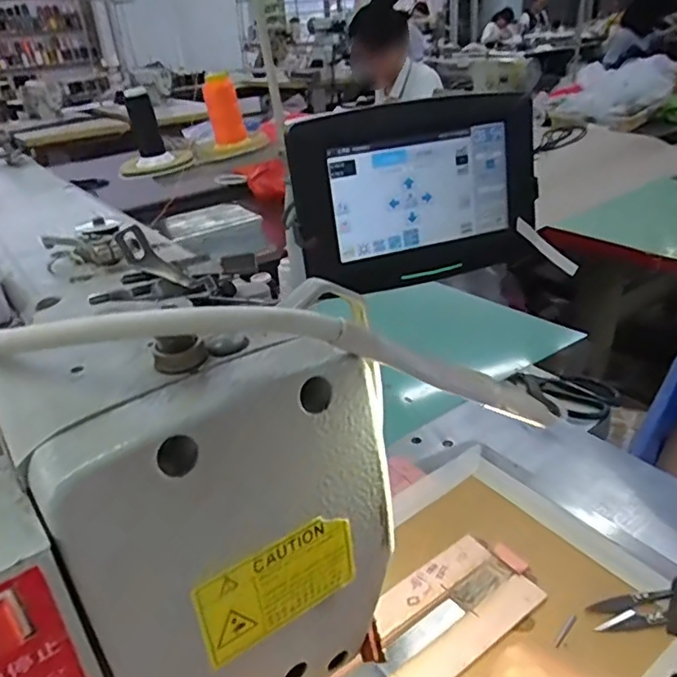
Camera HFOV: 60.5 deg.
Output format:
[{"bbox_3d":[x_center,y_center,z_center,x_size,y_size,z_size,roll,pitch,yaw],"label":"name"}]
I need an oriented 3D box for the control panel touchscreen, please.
[{"bbox_3d":[0.062,-0.114,0.456,0.197,0.137,0.028,-12,30,-14],"label":"control panel touchscreen"}]

